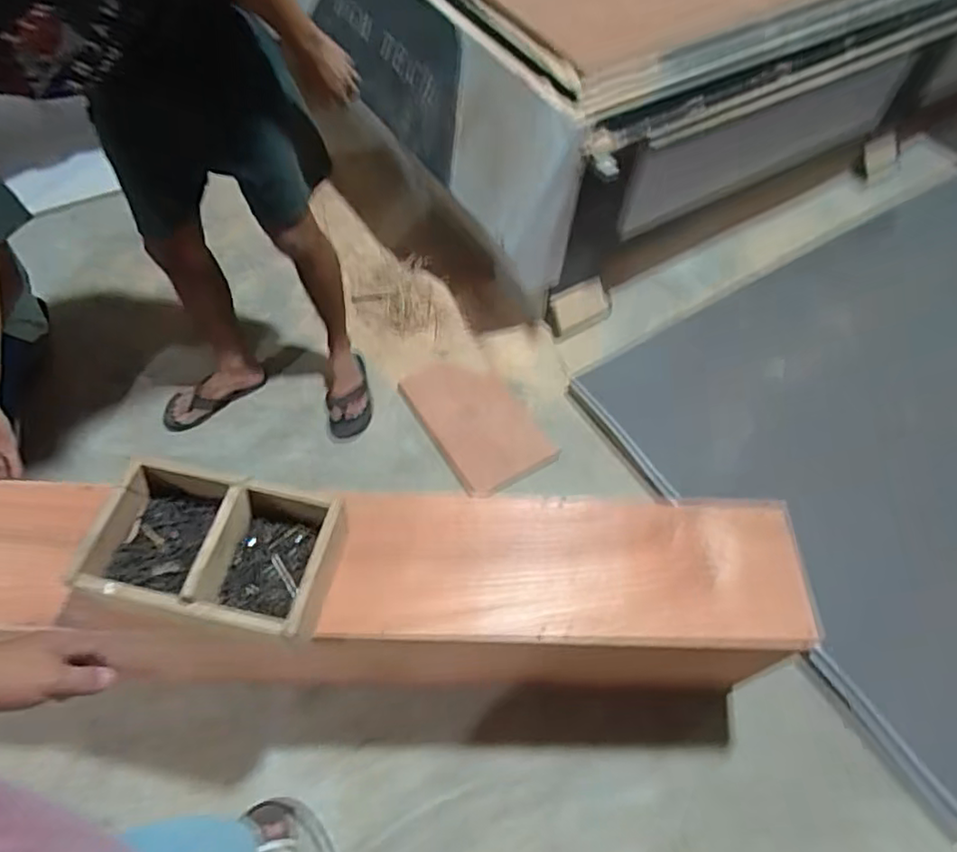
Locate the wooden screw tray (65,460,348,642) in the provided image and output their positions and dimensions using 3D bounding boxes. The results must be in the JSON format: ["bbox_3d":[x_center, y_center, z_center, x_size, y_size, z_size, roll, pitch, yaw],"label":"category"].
[{"bbox_3d":[-0.405,0.179,0.954,0.382,0.088,0.211,11,57,4],"label":"wooden screw tray"}]

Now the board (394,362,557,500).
[{"bbox_3d":[-0.002,-0.013,1.700,0.256,0.021,0.398,-31,73,-17],"label":"board"}]

